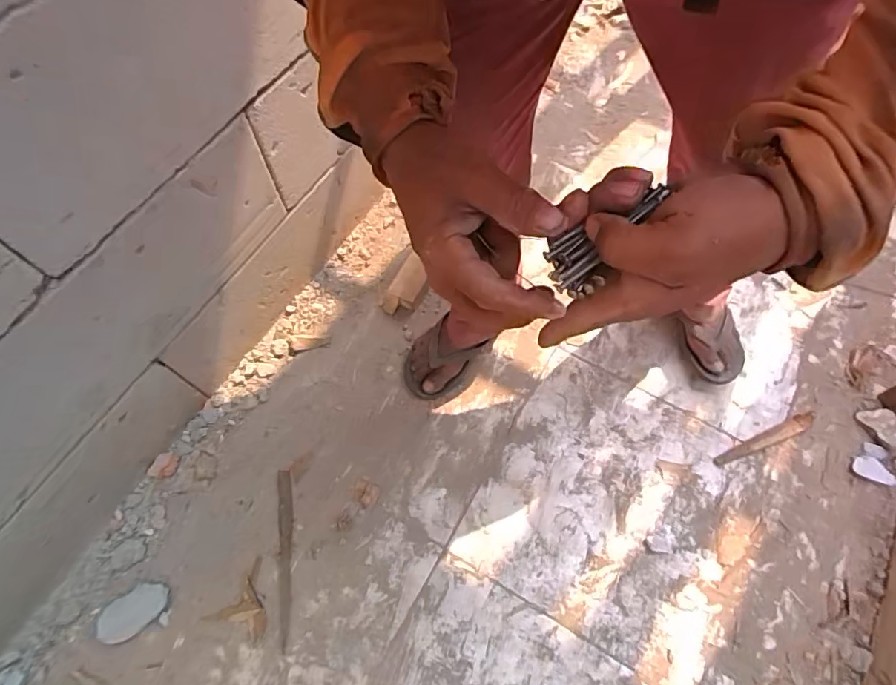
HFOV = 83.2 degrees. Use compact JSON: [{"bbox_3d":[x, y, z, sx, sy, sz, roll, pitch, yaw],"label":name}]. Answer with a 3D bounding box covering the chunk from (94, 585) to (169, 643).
[{"bbox_3d":[-0.466,0.398,0.747,0.097,0.023,0.056,-33,69,-16],"label":"chunk"}]

